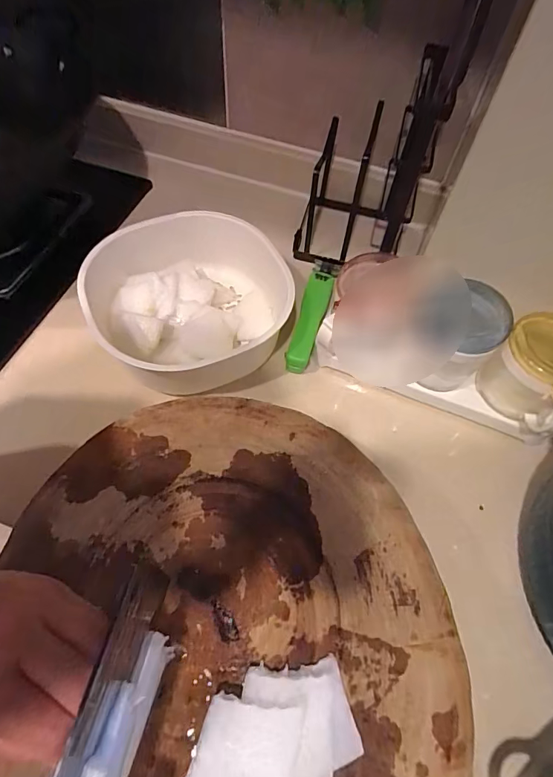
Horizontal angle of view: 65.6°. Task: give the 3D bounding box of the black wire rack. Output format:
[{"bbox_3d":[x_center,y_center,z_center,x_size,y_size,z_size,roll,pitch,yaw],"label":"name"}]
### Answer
[{"bbox_3d":[0.103,-0.264,0.514,0.133,0.222,0.141,13,60,5],"label":"black wire rack"}]

